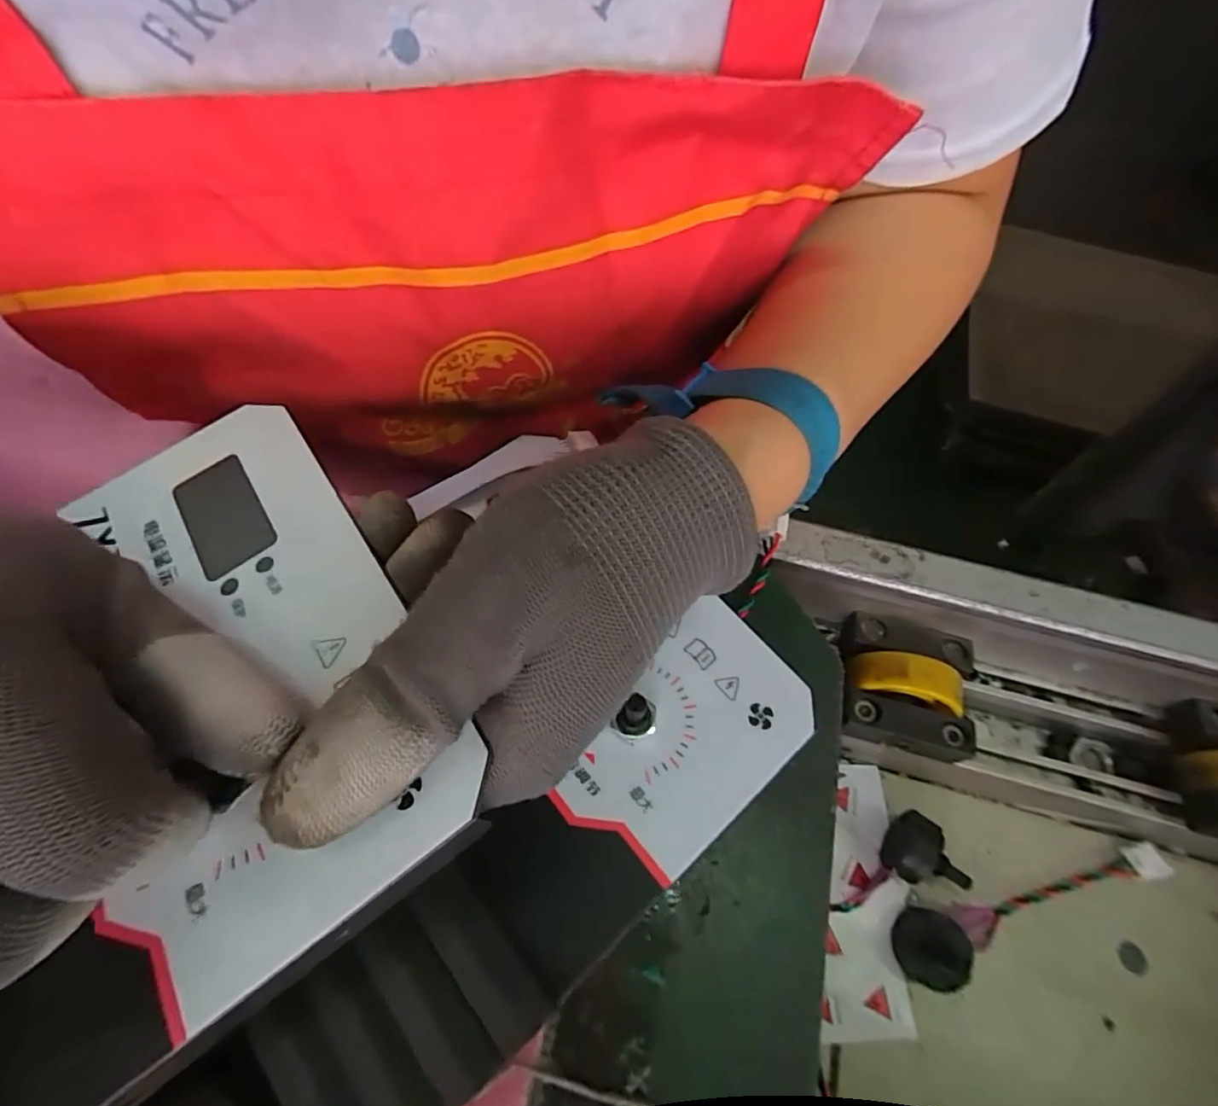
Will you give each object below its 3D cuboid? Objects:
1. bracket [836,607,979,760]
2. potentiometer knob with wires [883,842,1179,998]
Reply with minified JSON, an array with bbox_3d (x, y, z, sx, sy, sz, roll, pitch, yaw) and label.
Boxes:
[{"bbox_3d":[0.128,0.055,0.250,0.055,0.023,0.052,15,61,6],"label":"bracket"},{"bbox_3d":[0.181,0.147,0.249,0.126,0.019,0.026,-16,63,-11],"label":"potentiometer knob with wires"}]

